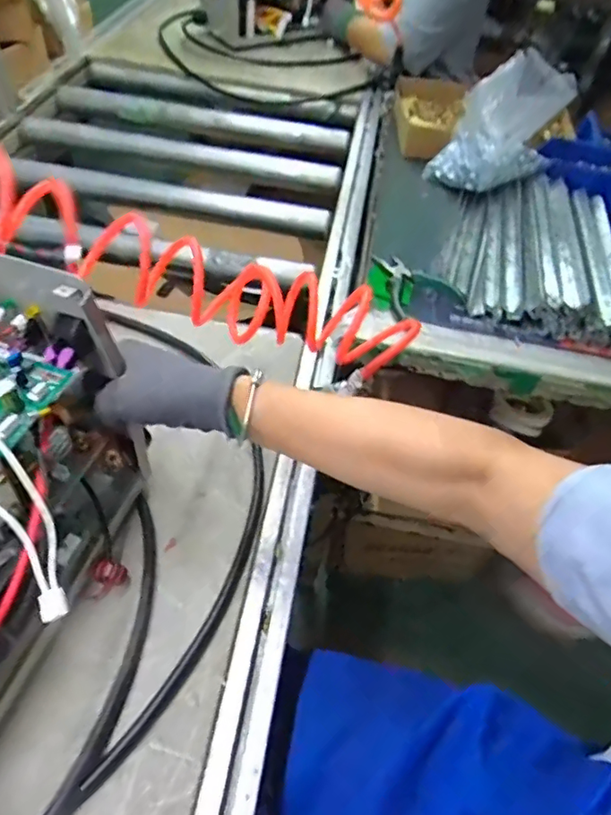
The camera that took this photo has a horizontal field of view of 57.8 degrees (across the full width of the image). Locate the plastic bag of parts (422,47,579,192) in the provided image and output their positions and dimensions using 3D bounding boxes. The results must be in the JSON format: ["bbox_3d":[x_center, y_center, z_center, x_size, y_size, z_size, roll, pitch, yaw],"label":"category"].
[{"bbox_3d":[0.313,-0.439,0.882,0.163,0.188,0.123,-12,53,-17],"label":"plastic bag of parts"}]

